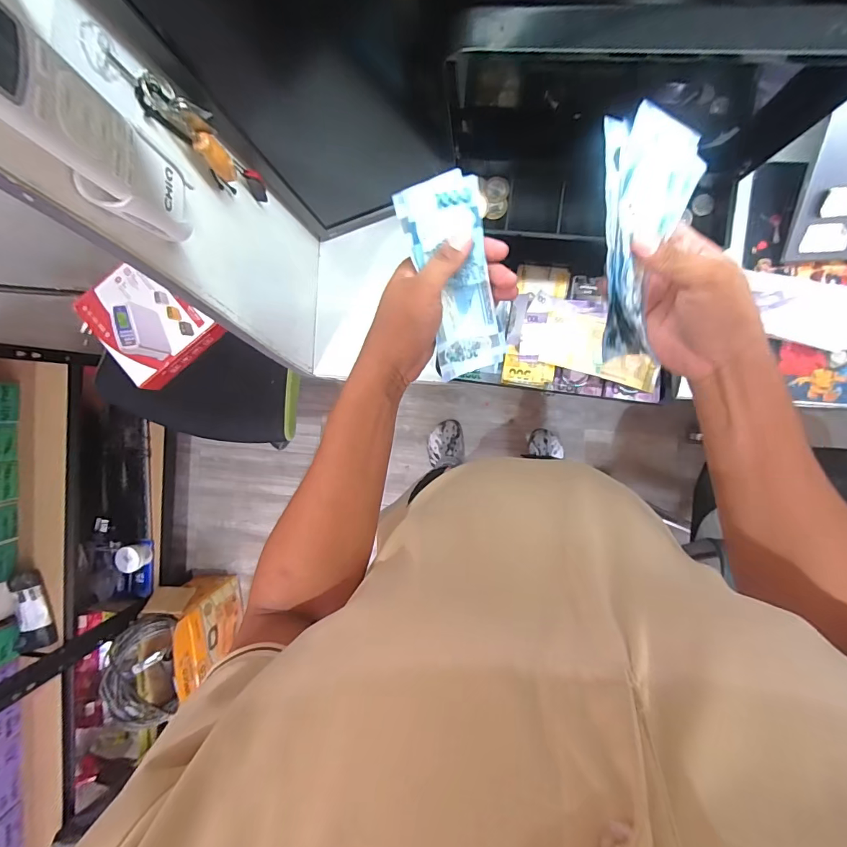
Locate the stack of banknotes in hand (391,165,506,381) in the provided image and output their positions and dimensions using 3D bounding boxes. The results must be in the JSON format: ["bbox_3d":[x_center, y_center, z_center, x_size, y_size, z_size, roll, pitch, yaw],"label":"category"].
[{"bbox_3d":[0.030,-0.120,0.364,0.069,0.014,0.161,-22,118,-8],"label":"stack of banknotes in hand"}]

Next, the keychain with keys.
[{"bbox_3d":[-0.173,-0.227,0.362,0.033,0.159,0.036,-39,87,7],"label":"keychain with keys"}]

